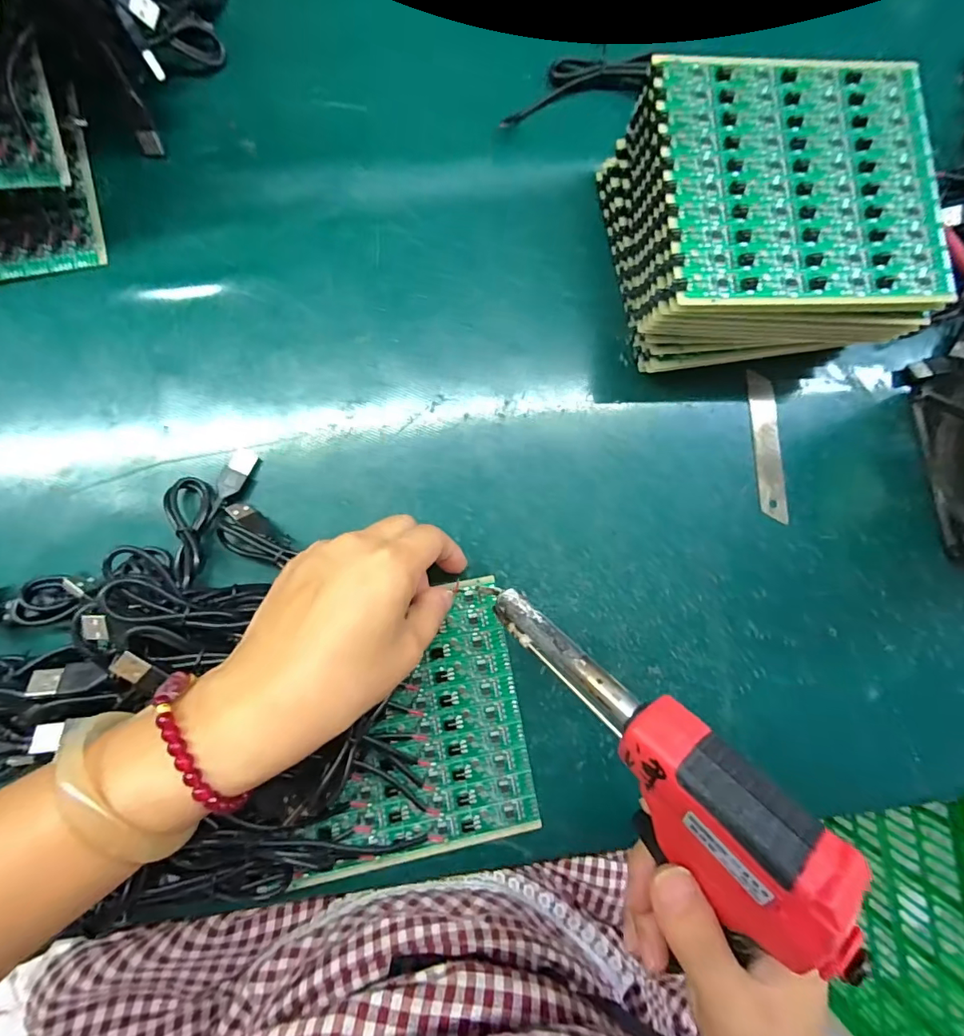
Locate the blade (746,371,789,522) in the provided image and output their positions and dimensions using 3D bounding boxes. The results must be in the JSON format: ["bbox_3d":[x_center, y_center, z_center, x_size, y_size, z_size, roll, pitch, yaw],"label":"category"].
[{"bbox_3d":[0.187,-0.047,0.315,0.018,0.004,0.098,-3,84,2],"label":"blade"}]

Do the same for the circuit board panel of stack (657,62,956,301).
[{"bbox_3d":[0.173,-0.183,0.259,0.146,0.004,0.140,-3,84,-5],"label":"circuit board panel of stack"}]

